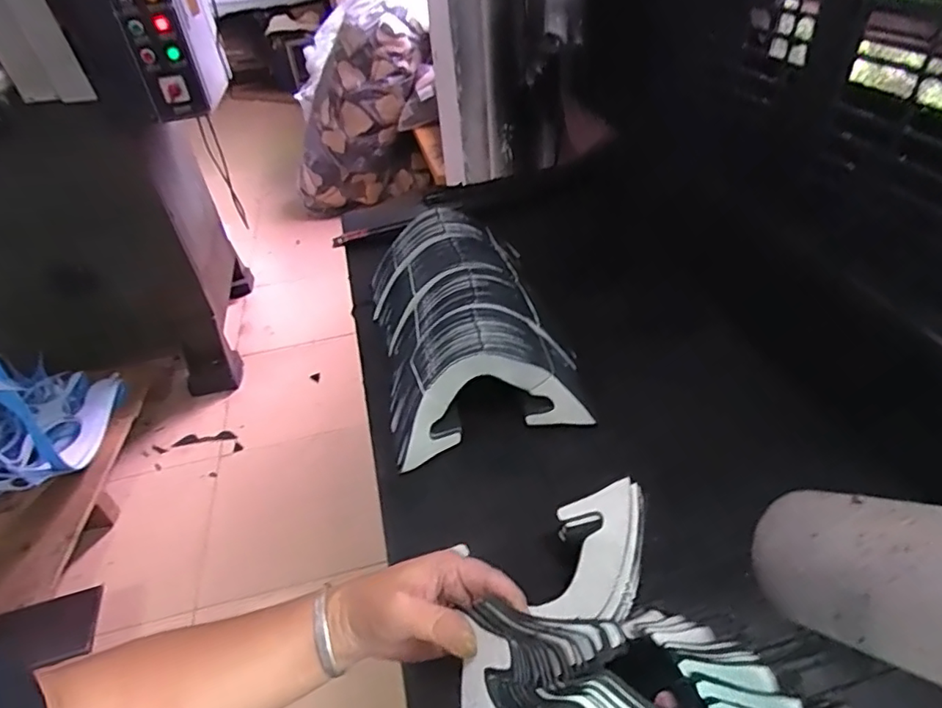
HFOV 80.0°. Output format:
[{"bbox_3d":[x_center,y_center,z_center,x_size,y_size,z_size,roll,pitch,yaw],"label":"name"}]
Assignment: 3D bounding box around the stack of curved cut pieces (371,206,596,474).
[{"bbox_3d":[-0.018,-0.063,0.840,0.253,0.116,0.443,-12,39,-7],"label":"stack of curved cut pieces"}]

